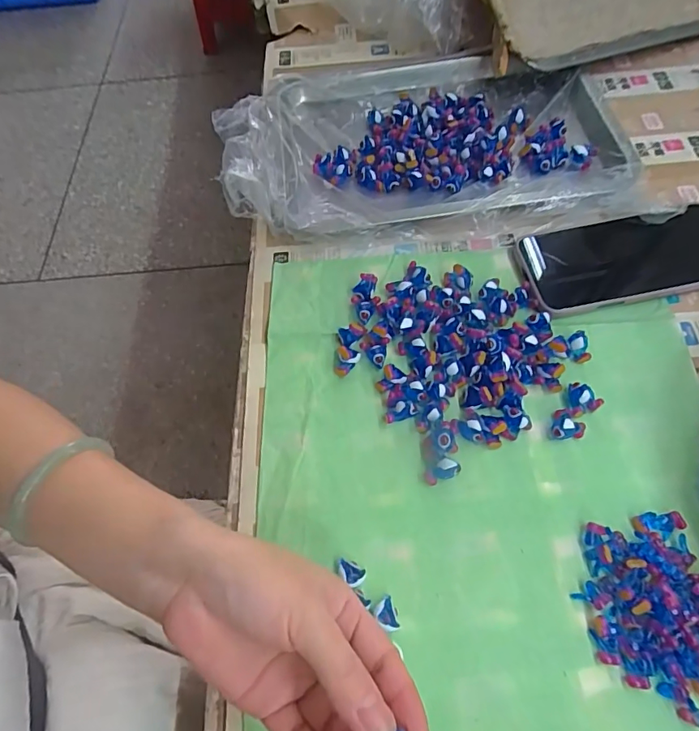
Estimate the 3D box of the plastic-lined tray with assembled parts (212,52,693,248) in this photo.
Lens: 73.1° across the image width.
[{"bbox_3d":[0.062,-0.212,0.419,0.353,0.044,0.229,-5,63,1],"label":"plastic-lined tray with assembled parts"}]

